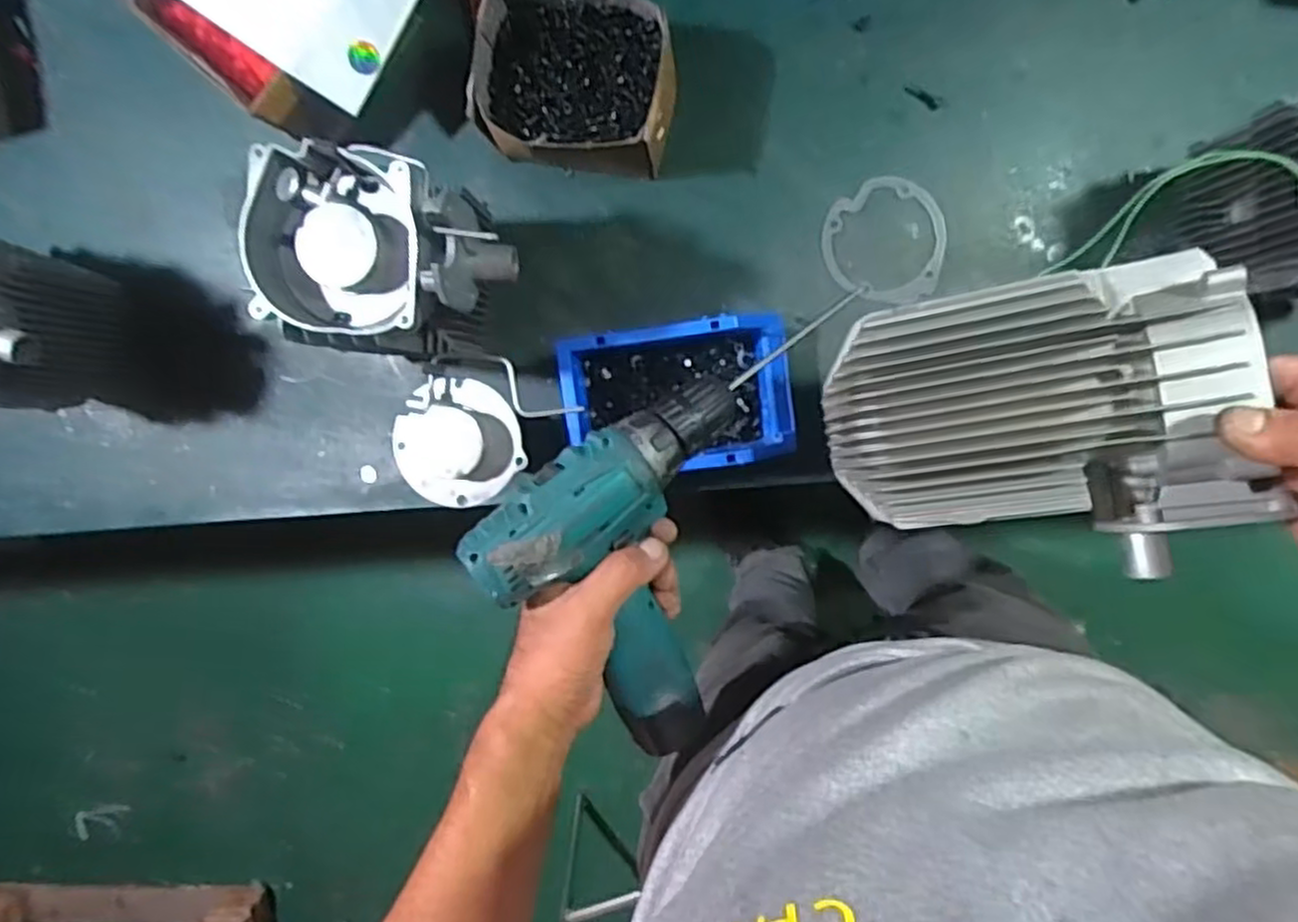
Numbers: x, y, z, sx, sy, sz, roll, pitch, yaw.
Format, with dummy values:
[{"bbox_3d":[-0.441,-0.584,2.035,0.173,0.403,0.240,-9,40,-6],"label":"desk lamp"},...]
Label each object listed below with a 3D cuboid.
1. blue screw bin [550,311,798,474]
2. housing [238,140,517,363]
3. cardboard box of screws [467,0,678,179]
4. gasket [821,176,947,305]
[{"bbox_3d":[0.026,-0.053,0.607,0.177,0.076,0.112,-6,94,6],"label":"blue screw bin"},{"bbox_3d":[-0.172,-0.131,0.497,0.162,0.110,0.127,11,96,4],"label":"housing"},{"bbox_3d":[-0.053,-0.293,0.588,0.148,0.087,0.120,8,96,5],"label":"cardboard box of screws"},{"bbox_3d":[0.196,-0.184,0.616,0.101,0.005,0.100,0,95,5],"label":"gasket"}]

